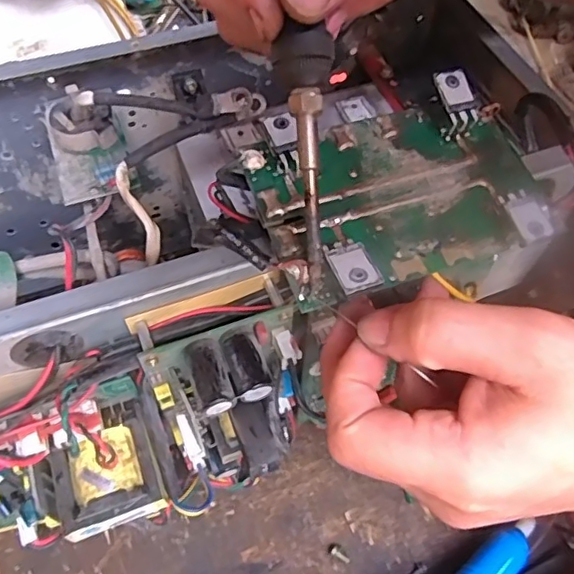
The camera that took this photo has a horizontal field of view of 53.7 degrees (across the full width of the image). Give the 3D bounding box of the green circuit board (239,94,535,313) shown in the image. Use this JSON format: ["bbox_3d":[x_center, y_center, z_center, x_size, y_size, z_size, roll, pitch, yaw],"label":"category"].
[{"bbox_3d":[0.049,-0.045,0.248,0.123,0.020,0.080,-20,59,-14],"label":"green circuit board"}]

